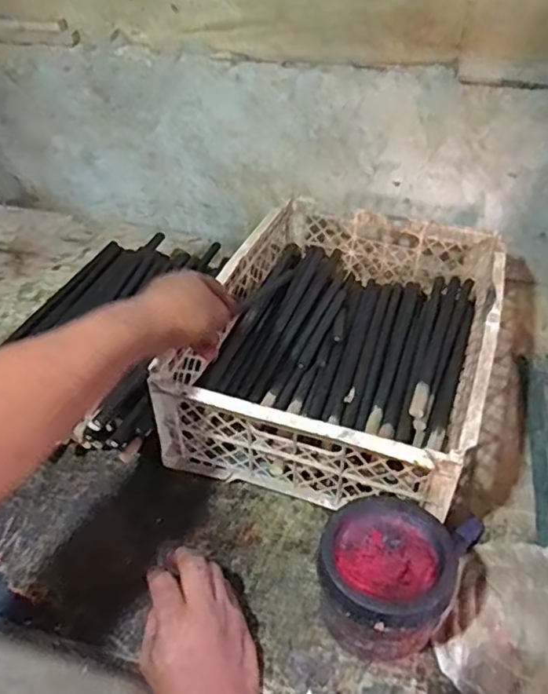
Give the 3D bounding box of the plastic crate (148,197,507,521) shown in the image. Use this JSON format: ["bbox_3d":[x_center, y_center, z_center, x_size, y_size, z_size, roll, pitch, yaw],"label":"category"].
[{"bbox_3d":[0.093,-0.023,0.727,0.313,0.121,0.432,13,44,16],"label":"plastic crate"}]

